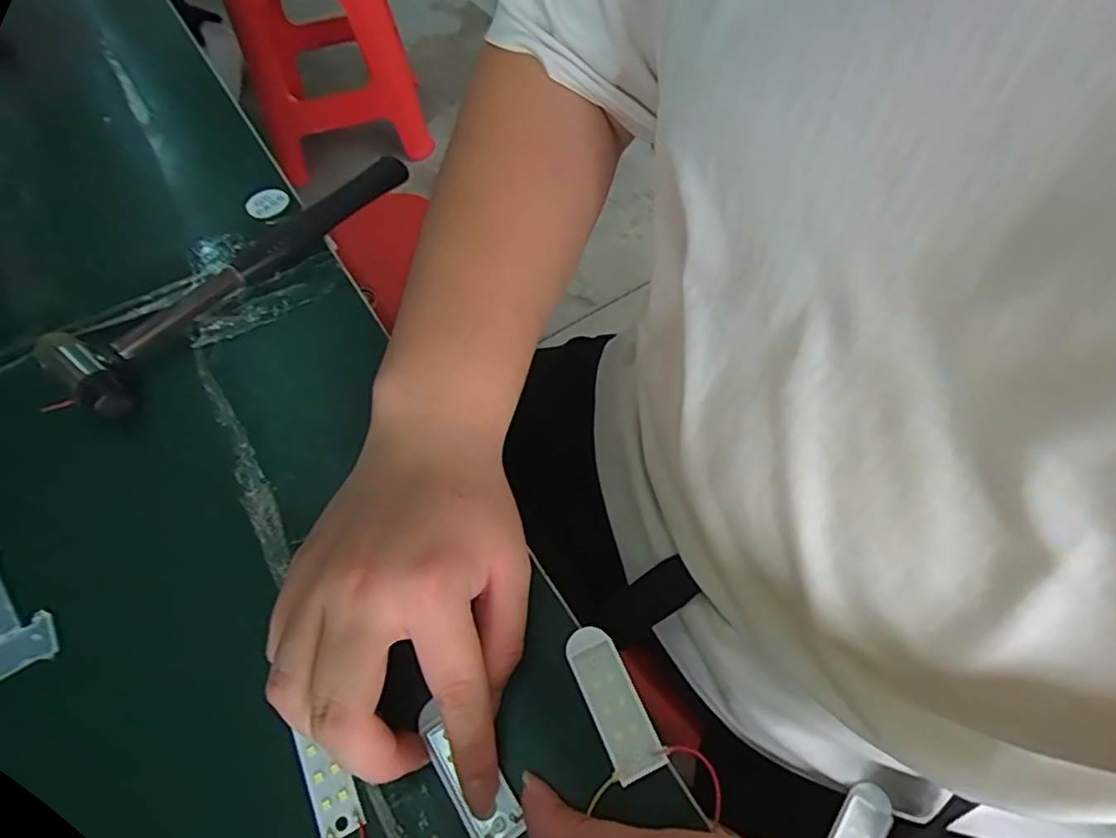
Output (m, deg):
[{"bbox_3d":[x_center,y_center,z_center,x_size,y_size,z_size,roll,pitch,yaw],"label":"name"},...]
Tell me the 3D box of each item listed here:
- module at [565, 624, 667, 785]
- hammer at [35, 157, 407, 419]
[{"bbox_3d":[0.021,0.112,0.248,0.020,0.006,0.057,-22,60,-10],"label":"module"},{"bbox_3d":[-0.185,-0.096,0.368,0.055,0.026,0.232,31,65,19],"label":"hammer"}]

